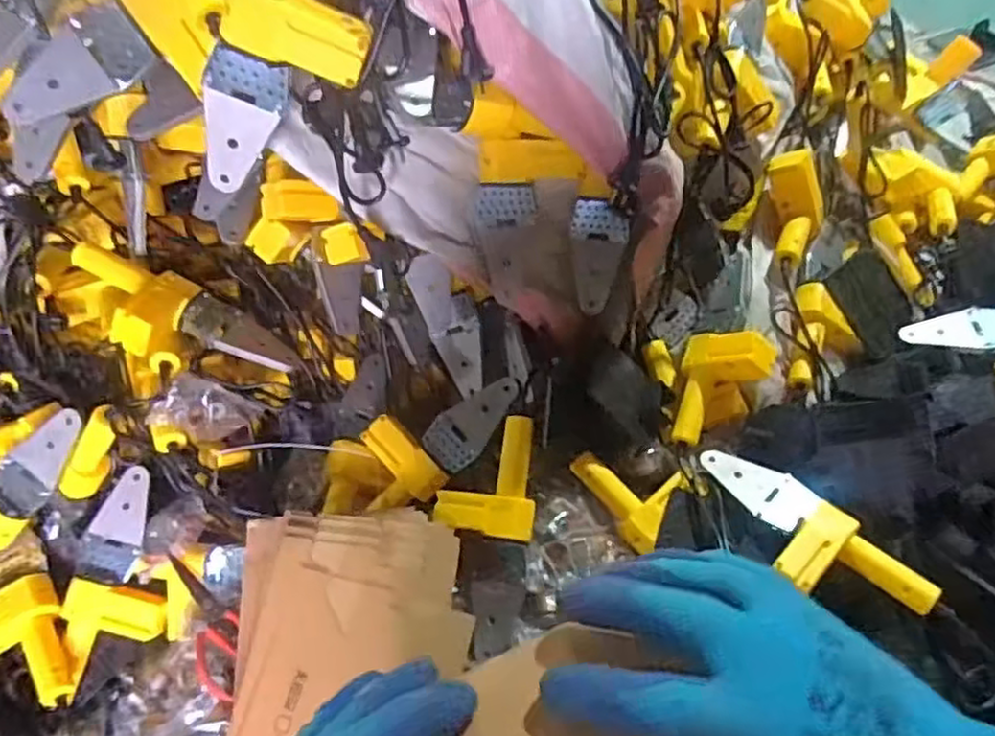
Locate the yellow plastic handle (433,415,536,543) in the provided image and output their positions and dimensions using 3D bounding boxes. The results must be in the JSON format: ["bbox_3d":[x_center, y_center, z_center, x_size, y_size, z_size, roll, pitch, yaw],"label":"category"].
[{"bbox_3d":[-0.012,0.129,0.857,0.113,0.026,0.142,0,71,14],"label":"yellow plastic handle"}]

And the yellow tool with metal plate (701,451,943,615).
[{"bbox_3d":[0.334,0.186,0.807,0.110,0.042,0.274,-33,57,-18],"label":"yellow tool with metal plate"}]

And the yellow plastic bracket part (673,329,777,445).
[{"bbox_3d":[0.284,0.017,0.894,0.108,0.083,0.139,9,55,12],"label":"yellow plastic bracket part"}]

